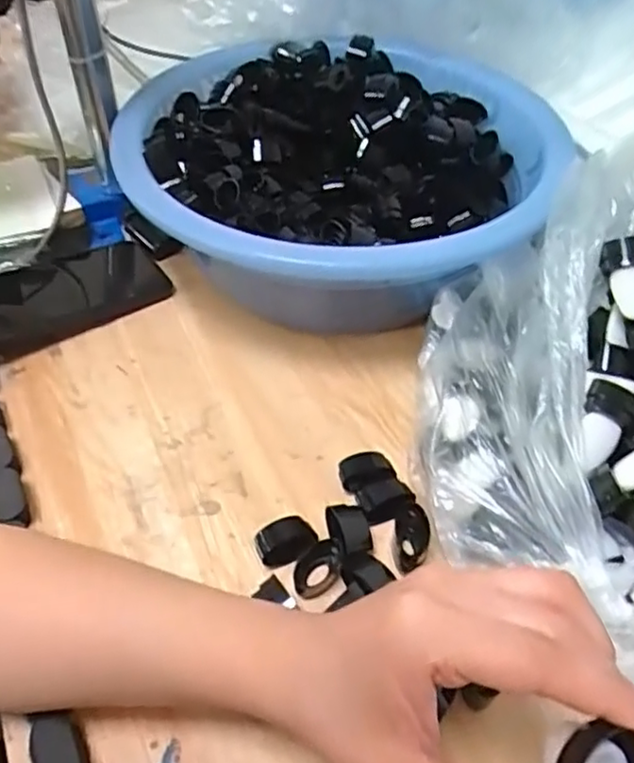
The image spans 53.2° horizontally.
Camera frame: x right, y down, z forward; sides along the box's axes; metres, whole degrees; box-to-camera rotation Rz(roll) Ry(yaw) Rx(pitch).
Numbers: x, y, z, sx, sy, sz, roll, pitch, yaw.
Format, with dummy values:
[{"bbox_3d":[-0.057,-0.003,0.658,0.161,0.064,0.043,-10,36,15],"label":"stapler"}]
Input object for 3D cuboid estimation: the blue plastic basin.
[{"bbox_3d":[0.021,-0.180,0.535,0.322,0.104,0.354,1,49,-1],"label":"blue plastic basin"}]

